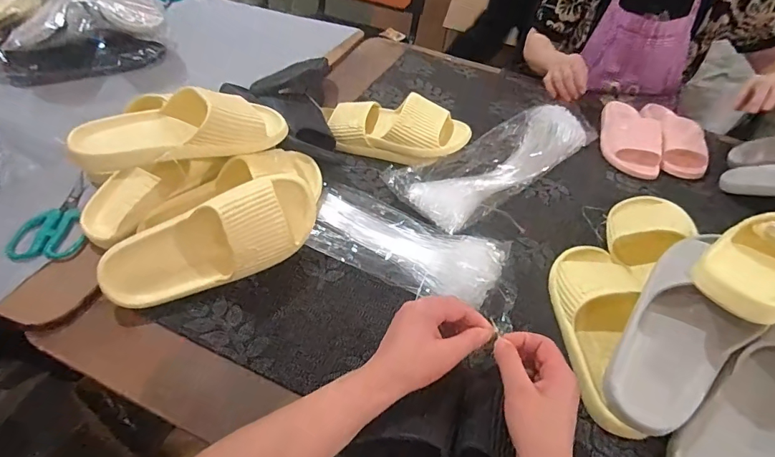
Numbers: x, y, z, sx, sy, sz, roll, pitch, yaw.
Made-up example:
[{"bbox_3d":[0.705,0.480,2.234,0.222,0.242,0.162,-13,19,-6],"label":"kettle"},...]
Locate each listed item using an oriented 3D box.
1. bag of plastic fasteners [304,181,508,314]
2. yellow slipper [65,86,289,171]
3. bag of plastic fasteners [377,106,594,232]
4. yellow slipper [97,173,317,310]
[{"bbox_3d":[0.020,0.015,0.583,0.291,0.044,0.138,24,48,16],"label":"bag of plastic fasteners"},{"bbox_3d":[-0.249,-0.123,0.521,0.242,0.064,0.090,-24,53,-27],"label":"yellow slipper"},{"bbox_3d":[0.203,-0.127,0.751,0.444,0.043,0.143,-31,57,-31],"label":"bag of plastic fasteners"},{"bbox_3d":[-0.202,0.015,0.500,0.250,0.103,0.083,-31,32,-18],"label":"yellow slipper"}]

